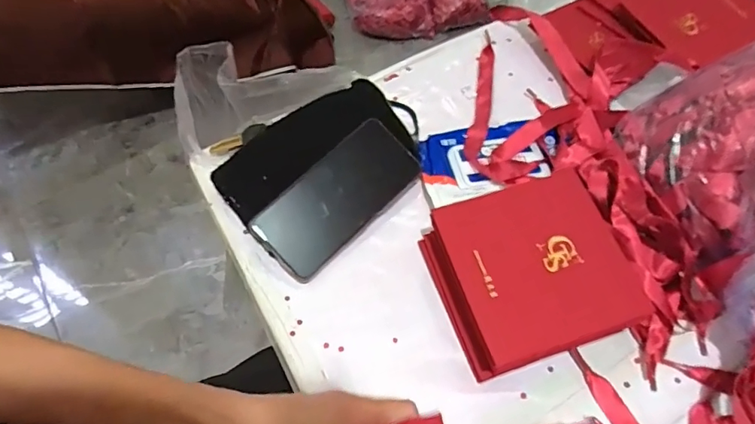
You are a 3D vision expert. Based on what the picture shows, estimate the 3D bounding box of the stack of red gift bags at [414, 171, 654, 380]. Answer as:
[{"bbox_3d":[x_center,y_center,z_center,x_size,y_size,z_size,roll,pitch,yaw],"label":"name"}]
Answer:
[{"bbox_3d":[0.133,0.046,0.444,0.160,0.060,0.149,-16,63,-8],"label":"stack of red gift bags"}]

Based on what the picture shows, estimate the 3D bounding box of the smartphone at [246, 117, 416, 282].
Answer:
[{"bbox_3d":[-0.039,-0.013,0.494,0.166,0.011,0.077,-42,95,-11],"label":"smartphone"}]

